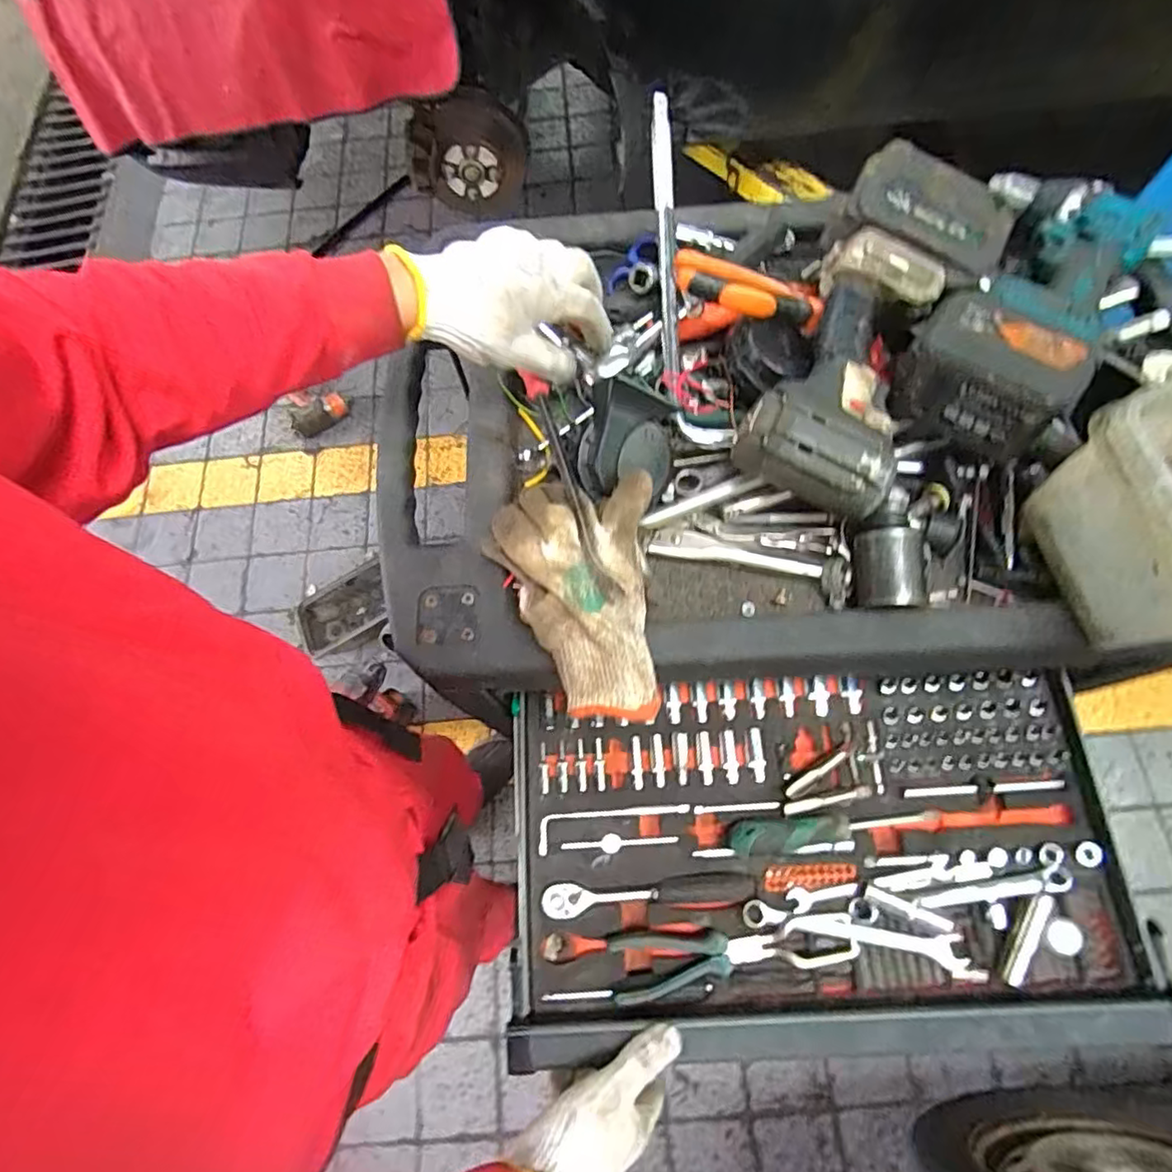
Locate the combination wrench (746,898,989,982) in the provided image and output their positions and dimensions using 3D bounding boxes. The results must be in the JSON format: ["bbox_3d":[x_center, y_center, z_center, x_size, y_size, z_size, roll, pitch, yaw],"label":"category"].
[{"bbox_3d":[0.254,0.322,0.575,0.212,0.011,0.031,11,71,6],"label":"combination wrench"}]

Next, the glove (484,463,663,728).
[{"bbox_3d":[-0.009,0.006,0.476,0.129,0.054,0.183,-2,70,2],"label":"glove"}]

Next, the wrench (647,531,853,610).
[{"bbox_3d":[0.135,-0.022,0.514,0.161,0.017,0.035,17,71,8],"label":"wrench"}]

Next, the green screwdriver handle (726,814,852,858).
[{"bbox_3d":[0.196,0.239,0.599,0.116,0.033,0.032,-7,70,0],"label":"green screwdriver handle"}]

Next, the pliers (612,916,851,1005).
[{"bbox_3d":[0.135,0.339,0.572,0.221,0.027,0.051,-7,70,0],"label":"pliers"}]

